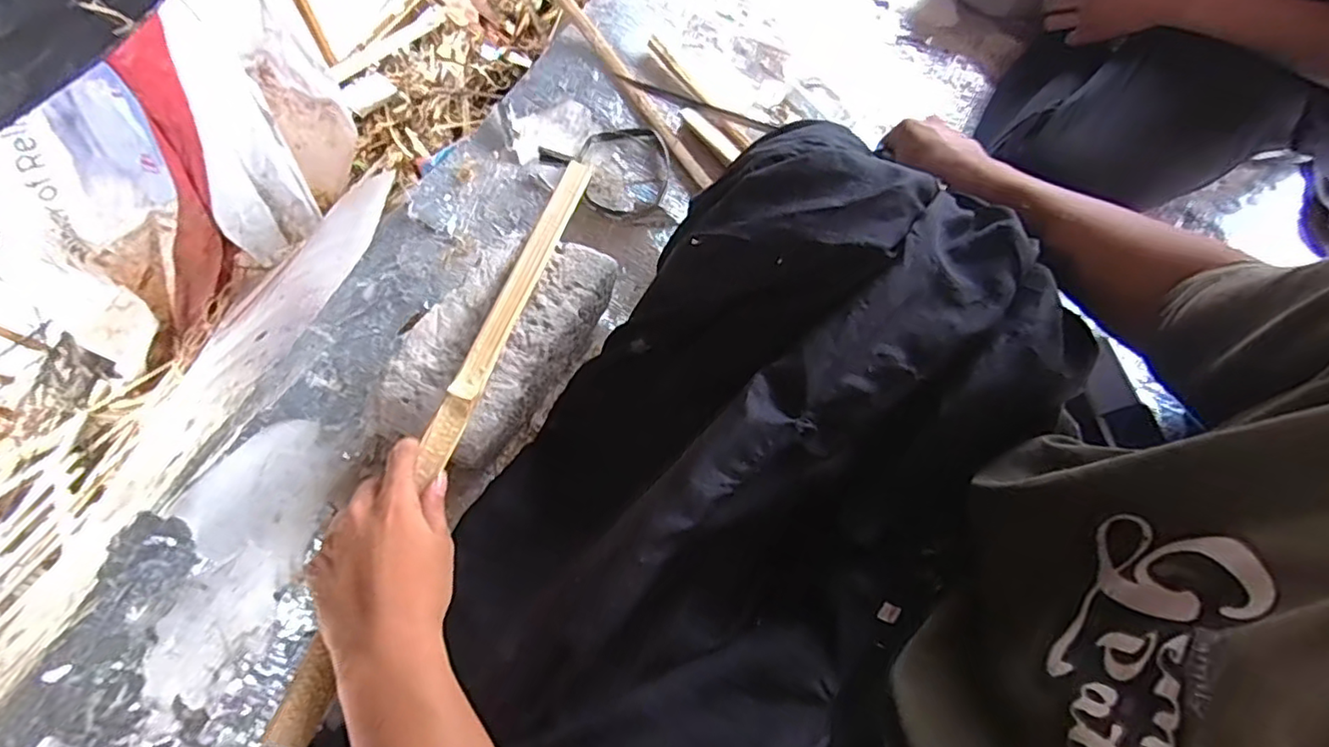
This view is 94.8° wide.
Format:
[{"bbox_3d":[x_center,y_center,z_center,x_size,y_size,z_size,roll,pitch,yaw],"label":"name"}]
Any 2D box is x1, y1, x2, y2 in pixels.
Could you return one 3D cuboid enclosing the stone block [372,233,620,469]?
[{"bbox_3d":[-0.155,-0.023,0.581,0.118,0.086,0.234,31,72,4],"label":"stone block"}]

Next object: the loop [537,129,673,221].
[{"bbox_3d":[-0.062,-0.226,0.703,0.145,0.018,0.114,-14,76,-6],"label":"loop"}]

